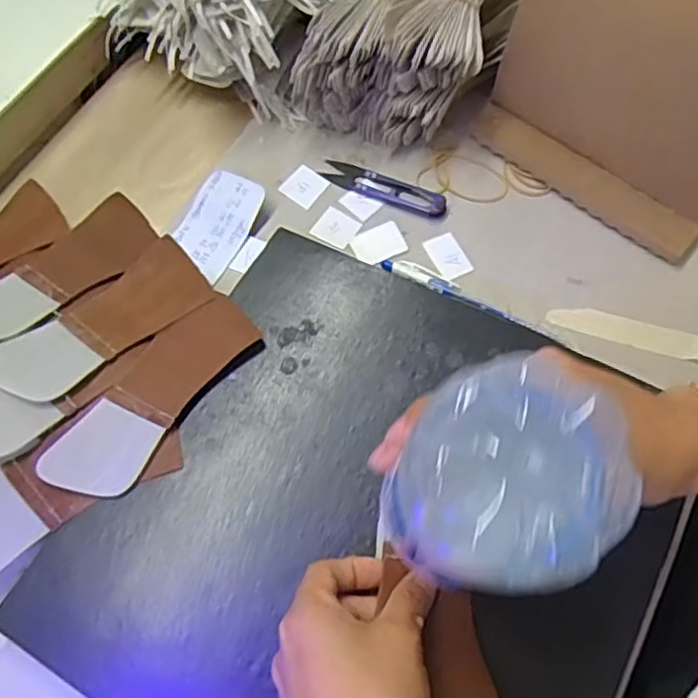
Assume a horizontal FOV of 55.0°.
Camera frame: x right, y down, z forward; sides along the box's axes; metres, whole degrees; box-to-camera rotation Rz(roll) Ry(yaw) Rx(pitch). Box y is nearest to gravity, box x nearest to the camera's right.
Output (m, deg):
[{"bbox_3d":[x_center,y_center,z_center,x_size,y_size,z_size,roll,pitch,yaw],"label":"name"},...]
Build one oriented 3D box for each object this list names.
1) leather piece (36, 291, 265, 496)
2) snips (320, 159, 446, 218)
[{"bbox_3d":[-0.119,0.026,0.413,0.053,0.008,0.151,33,70,17],"label":"leather piece"},{"bbox_3d":[0.026,-0.122,0.500,0.098,0.007,0.021,24,67,13],"label":"snips"}]

